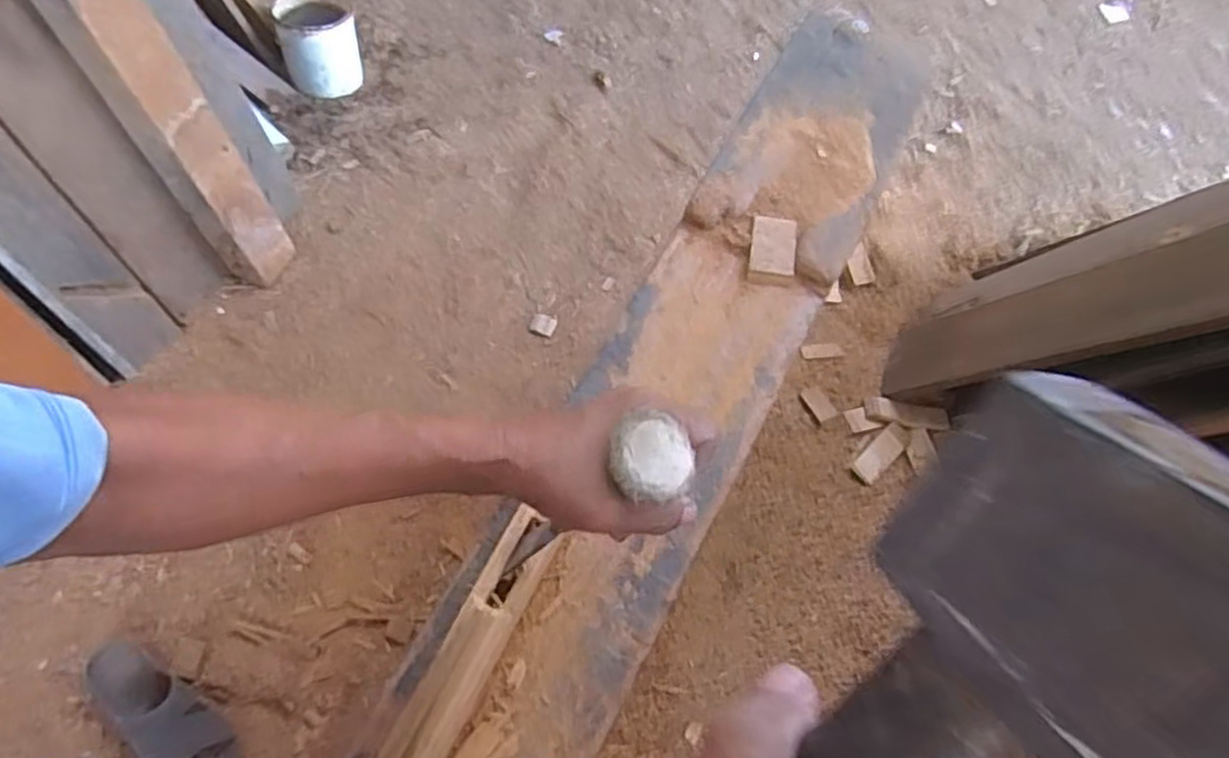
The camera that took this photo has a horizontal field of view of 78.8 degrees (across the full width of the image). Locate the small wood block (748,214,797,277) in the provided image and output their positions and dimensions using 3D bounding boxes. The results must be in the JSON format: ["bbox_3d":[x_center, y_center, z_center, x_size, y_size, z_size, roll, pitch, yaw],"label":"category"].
[{"bbox_3d":[0.175,-0.147,0.824,0.047,0.013,0.068,8,61,-1],"label":"small wood block"}]

